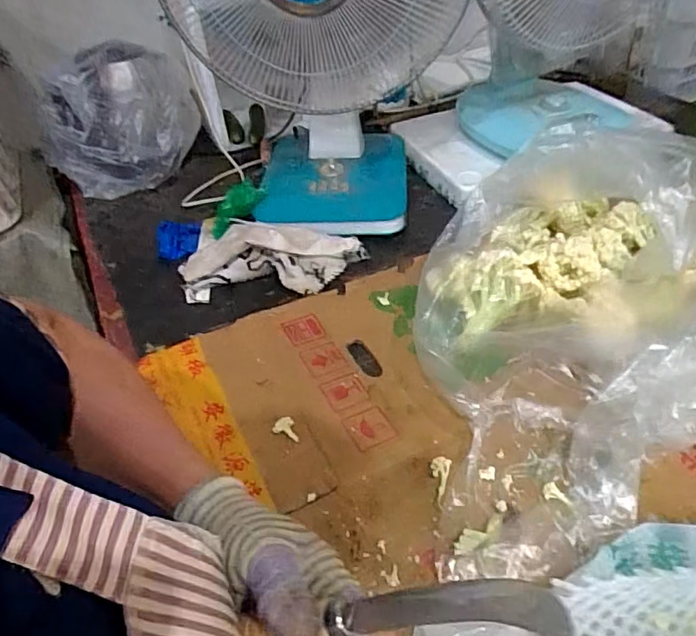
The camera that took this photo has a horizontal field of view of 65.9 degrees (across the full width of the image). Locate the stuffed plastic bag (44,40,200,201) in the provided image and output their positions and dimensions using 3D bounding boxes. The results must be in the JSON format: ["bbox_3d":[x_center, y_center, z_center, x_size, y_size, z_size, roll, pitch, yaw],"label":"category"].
[{"bbox_3d":[-0.426,-0.382,1.017,0.248,0.207,0.201,3,43,10],"label":"stuffed plastic bag"}]

